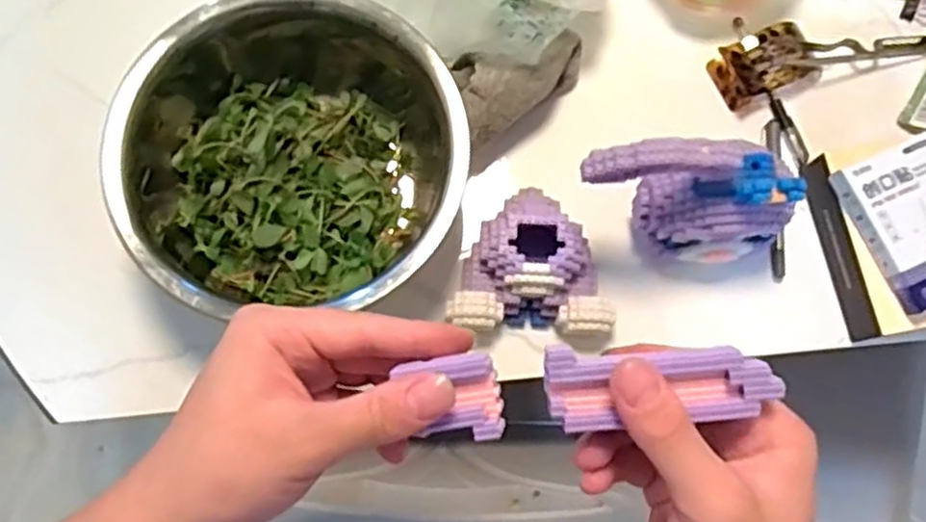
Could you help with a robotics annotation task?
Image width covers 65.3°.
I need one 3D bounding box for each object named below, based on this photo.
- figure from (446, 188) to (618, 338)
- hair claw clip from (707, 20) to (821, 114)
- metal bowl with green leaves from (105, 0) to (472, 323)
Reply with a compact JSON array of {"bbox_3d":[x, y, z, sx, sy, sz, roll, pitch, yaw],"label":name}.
[{"bbox_3d":[0.056,-0.002,0.571,0.119,0.052,0.115,3,76,-1],"label":"figure"},{"bbox_3d":[0.265,-0.171,0.629,0.084,0.030,0.048,-23,78,-7],"label":"hair claw clip"},{"bbox_3d":[-0.132,-0.087,0.566,0.250,0.116,0.244,0,77,-1],"label":"metal bowl with green leaves"}]

